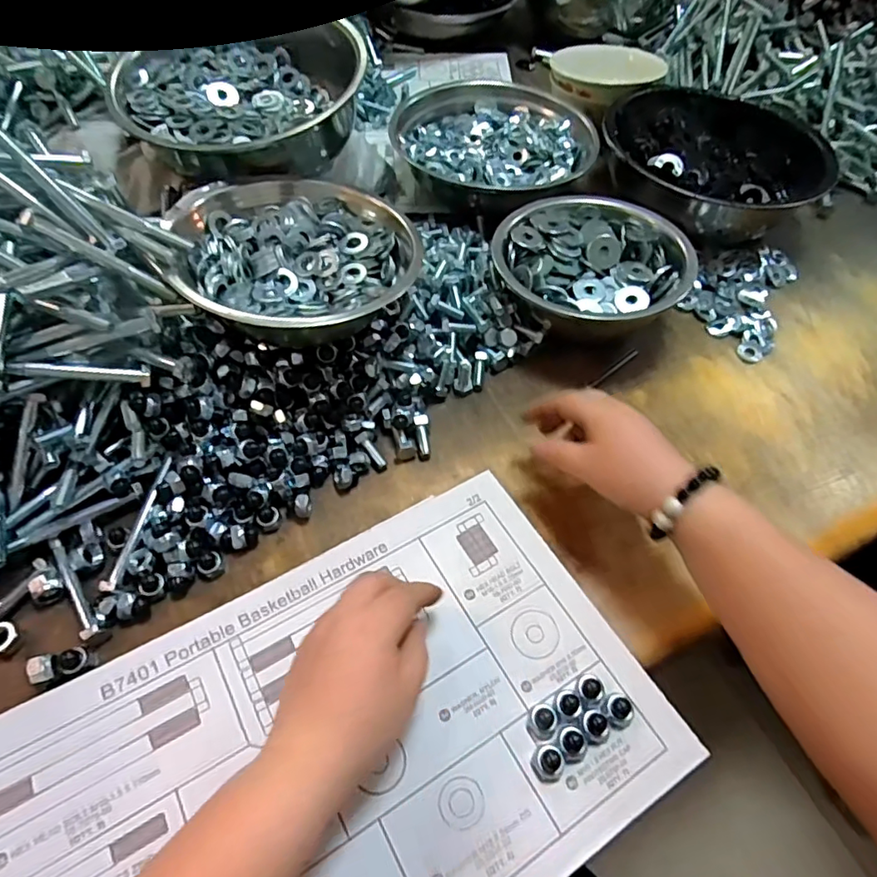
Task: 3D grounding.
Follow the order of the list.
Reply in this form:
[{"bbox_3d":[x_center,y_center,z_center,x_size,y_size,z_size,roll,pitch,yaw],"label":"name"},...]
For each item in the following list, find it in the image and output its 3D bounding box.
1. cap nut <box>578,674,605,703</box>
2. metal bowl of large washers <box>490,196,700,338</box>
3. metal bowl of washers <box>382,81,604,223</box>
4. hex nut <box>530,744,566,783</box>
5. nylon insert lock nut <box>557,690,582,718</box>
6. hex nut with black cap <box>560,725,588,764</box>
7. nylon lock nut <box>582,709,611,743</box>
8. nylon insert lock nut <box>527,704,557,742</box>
[{"bbox_3d":[0.092,0.150,0.331,0.015,0.016,0.014,2,57,-3],"label":"cap nut"},{"bbox_3d":[0.133,-0.157,0.515,0.171,0.063,0.159,2,57,-3],"label":"metal bowl of large washers"},{"bbox_3d":[0.057,-0.329,0.620,0.206,0.059,0.189,2,57,-3],"label":"metal bowl of washers"},{"bbox_3d":[0.063,0.182,0.310,0.018,0.013,0.018,-25,62,-19],"label":"hex nut"},{"bbox_3d":[0.077,0.157,0.327,0.013,0.012,0.014,2,57,-3],"label":"nylon insert lock nut"},{"bbox_3d":[0.077,0.175,0.316,0.016,0.012,0.018,-28,63,-21],"label":"hex nut with black cap"},{"bbox_3d":[0.093,0.166,0.321,0.017,0.013,0.017,2,57,-3],"label":"nylon lock nut"},{"bbox_3d":[0.061,0.166,0.324,0.015,0.011,0.019,16,57,6],"label":"nylon insert lock nut"}]

